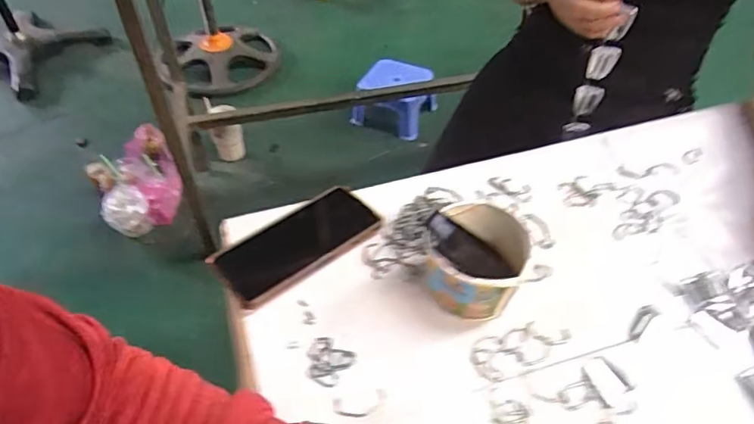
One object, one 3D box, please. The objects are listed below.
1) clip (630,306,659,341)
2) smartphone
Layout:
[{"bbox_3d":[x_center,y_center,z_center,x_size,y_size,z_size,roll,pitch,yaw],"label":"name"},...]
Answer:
[{"bbox_3d":[0.245,0.101,0.500,0.045,0.004,0.014,-36,57,-28],"label":"clip"},{"bbox_3d":[-0.082,0.030,0.552,0.161,0.015,0.084,-32,55,-26],"label":"smartphone"}]

